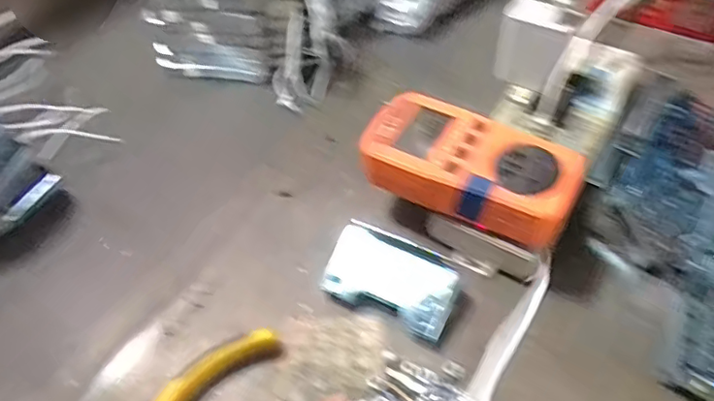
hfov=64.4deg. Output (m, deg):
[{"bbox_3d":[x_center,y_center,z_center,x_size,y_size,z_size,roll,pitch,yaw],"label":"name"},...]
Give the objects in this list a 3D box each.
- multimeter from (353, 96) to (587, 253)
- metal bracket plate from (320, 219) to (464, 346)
[{"bbox_3d":[0.068,-0.022,0.353,0.132,0.025,0.076,22,56,20],"label":"multimeter"},{"bbox_3d":[0.022,0.050,0.362,0.081,0.008,0.052,23,77,13],"label":"metal bracket plate"}]

